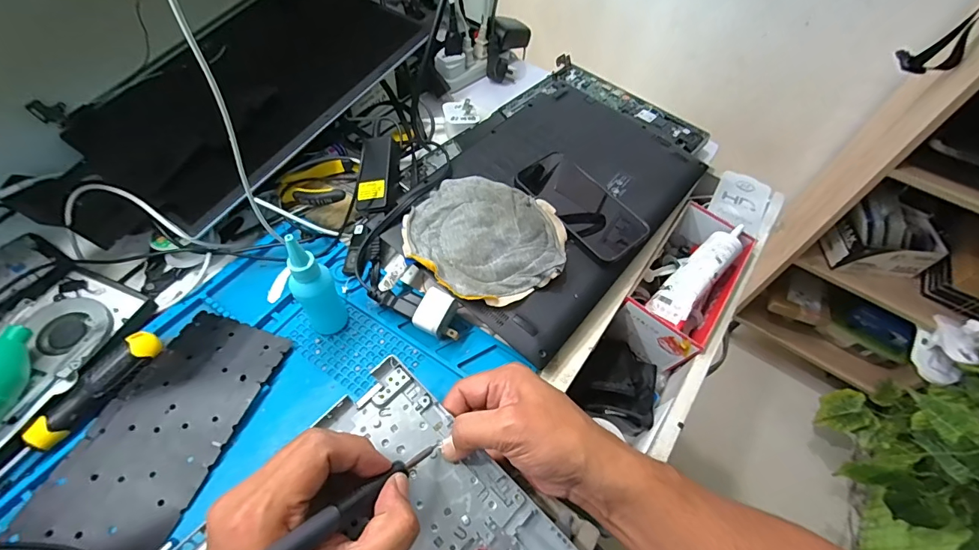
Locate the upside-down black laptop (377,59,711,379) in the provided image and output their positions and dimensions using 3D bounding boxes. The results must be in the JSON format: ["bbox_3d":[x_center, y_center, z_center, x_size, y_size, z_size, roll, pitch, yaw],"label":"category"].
[{"bbox_3d":[0.084,-0.129,0.527,0.265,0.039,0.432,36,60,19],"label":"upside-down black laptop"}]

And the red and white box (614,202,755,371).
[{"bbox_3d":[0.231,0.011,0.516,0.089,0.083,0.177,32,59,17],"label":"red and white box"}]

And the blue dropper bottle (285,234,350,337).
[{"bbox_3d":[-0.153,0.009,0.379,0.033,0.120,0.032,1,56,-1],"label":"blue dropper bottle"}]

